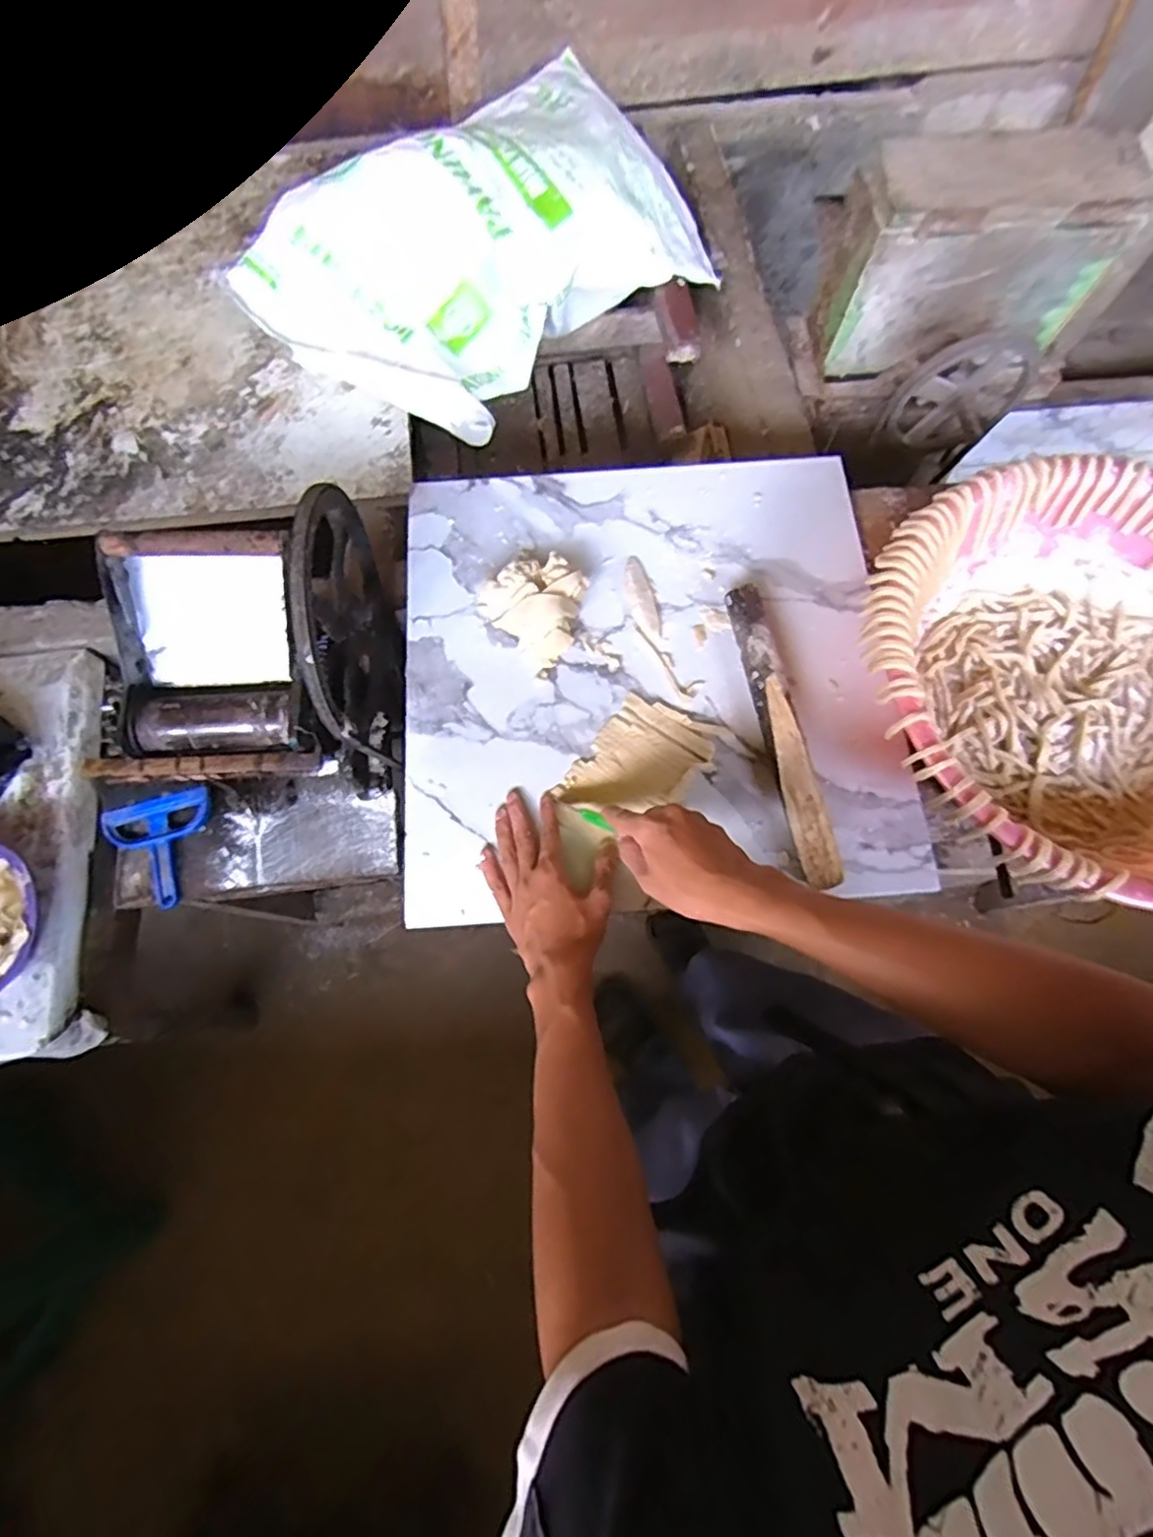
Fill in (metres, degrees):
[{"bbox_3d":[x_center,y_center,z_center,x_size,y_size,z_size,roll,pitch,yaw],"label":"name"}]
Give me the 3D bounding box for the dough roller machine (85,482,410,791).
[{"bbox_3d":[-0.339,-0.118,0.757,0.253,0.356,0.292,-1,73,-2],"label":"dough roller machine"}]

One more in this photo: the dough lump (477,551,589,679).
[{"bbox_3d":[-0.036,-0.170,0.689,0.097,0.046,0.112,-39,78,-12],"label":"dough lump"}]

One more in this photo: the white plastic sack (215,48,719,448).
[{"bbox_3d":[-0.127,-0.802,1.029,0.432,0.190,0.674,43,76,10],"label":"white plastic sack"}]

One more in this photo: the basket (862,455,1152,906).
[{"bbox_3d":[0.468,-0.080,0.619,0.401,0.120,0.397,1,73,-2],"label":"basket"}]

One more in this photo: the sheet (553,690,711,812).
[{"bbox_3d":[0.058,-0.003,0.651,0.098,0.016,0.141,36,75,8],"label":"sheet"}]

